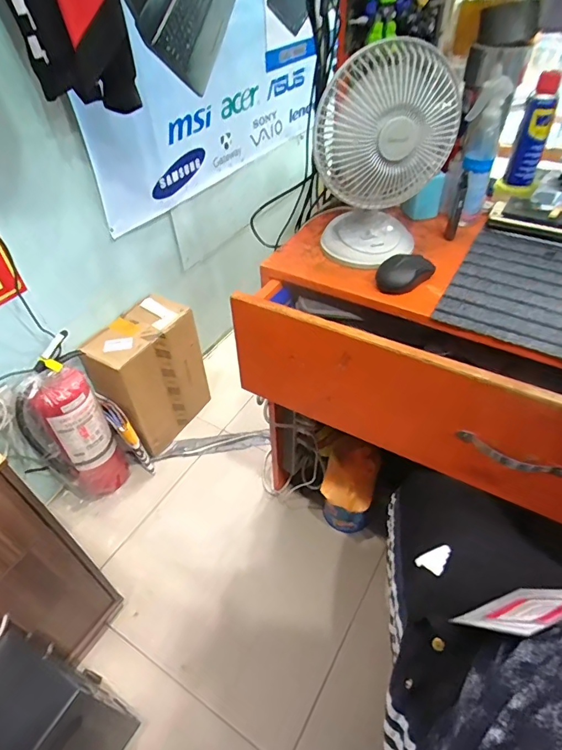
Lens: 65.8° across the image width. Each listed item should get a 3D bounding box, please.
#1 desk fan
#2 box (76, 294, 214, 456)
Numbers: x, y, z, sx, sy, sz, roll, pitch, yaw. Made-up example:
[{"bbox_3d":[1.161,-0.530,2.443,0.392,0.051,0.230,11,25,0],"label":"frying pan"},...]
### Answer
[{"bbox_3d":[0.153,-0.309,0.647,0.175,0.283,0.137,14,47,16],"label":"desk fan"},{"bbox_3d":[-0.391,0.004,1.325,0.183,0.362,0.306,21,49,21],"label":"box"}]

